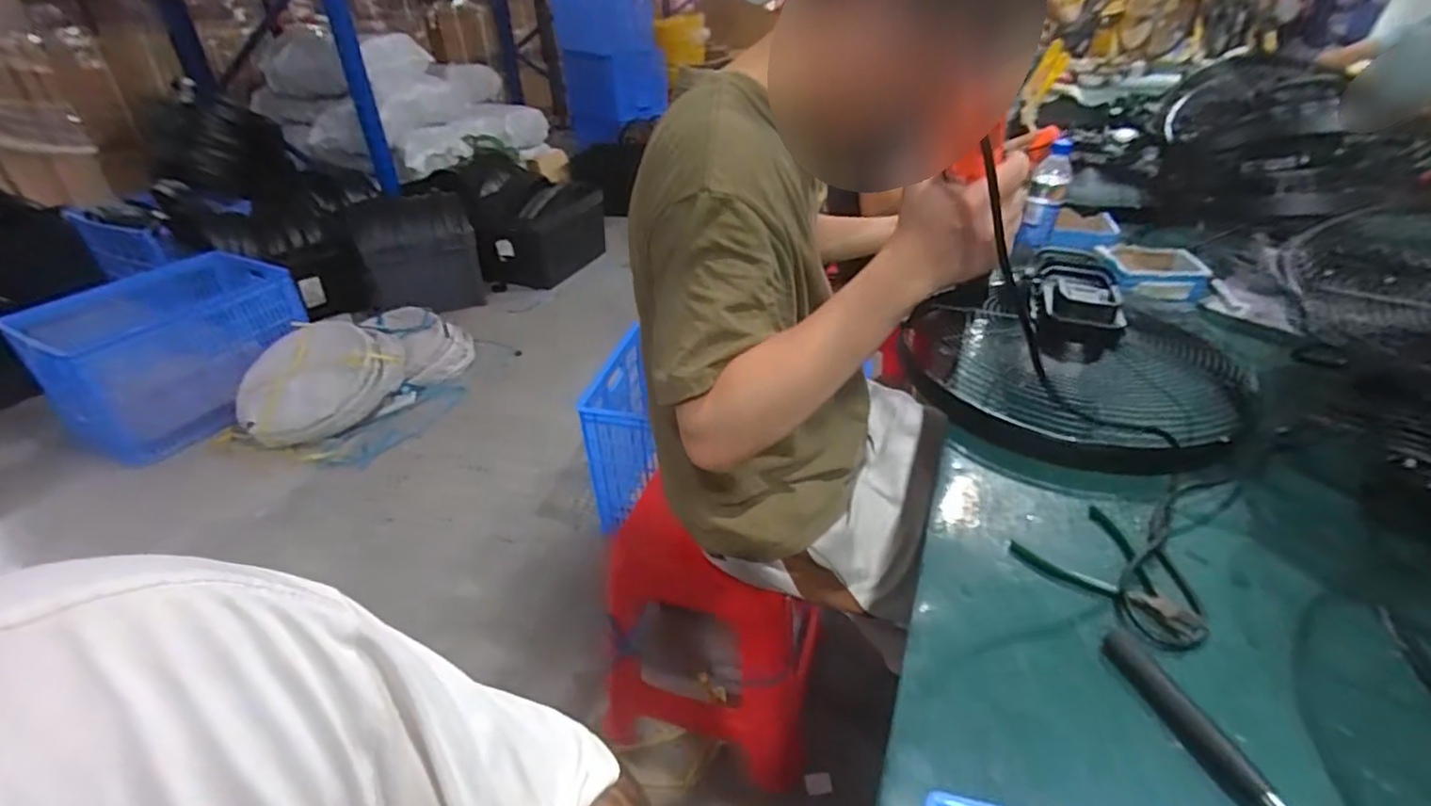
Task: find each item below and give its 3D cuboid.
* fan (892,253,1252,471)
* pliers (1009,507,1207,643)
[{"bbox_3d":[0.487,-0.059,0.850,0.377,0.146,0.405,23,41,32],"label":"fan"},{"bbox_3d":[0.388,0.151,0.607,0.111,0.017,0.156,-26,41,-32],"label":"pliers"}]

